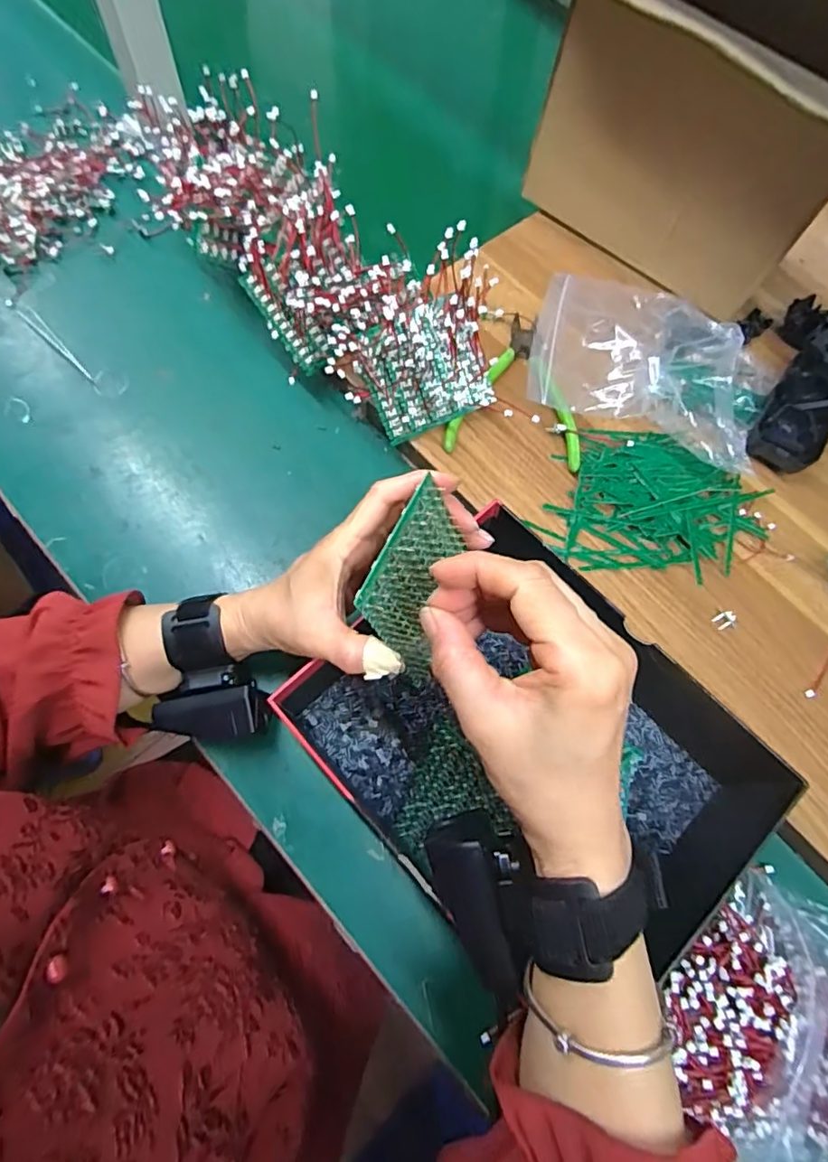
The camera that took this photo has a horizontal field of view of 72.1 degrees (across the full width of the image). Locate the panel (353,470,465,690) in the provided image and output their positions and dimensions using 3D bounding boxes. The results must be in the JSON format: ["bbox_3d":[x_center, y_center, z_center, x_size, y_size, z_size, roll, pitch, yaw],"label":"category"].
[{"bbox_3d":[0.005,0.000,0.303,0.007,0.067,0.091,5,55,40],"label":"panel"}]

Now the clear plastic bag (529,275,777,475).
[{"bbox_3d":[0.198,-0.181,0.455,0.199,0.049,0.173,14,70,1],"label":"clear plastic bag"}]

